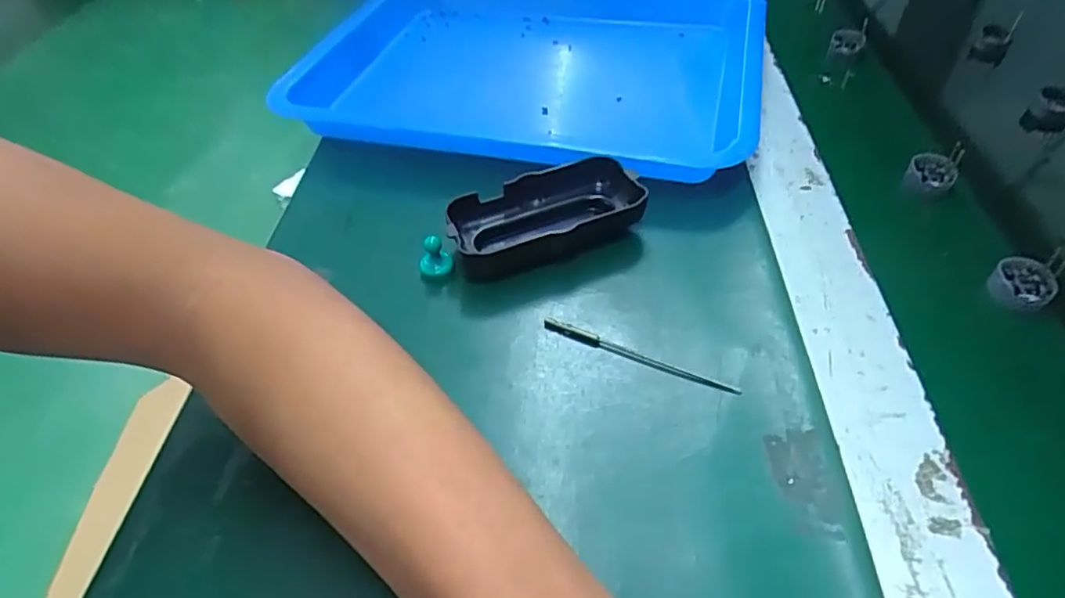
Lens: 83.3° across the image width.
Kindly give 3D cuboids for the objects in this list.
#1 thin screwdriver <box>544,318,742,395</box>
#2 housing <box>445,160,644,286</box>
[{"bbox_3d":[0.051,0.026,0.290,0.099,0.004,0.007,20,51,20],"label":"thin screwdriver"},{"bbox_3d":[0.008,-0.047,0.346,0.110,0.027,0.055,-20,49,-15],"label":"housing"}]

